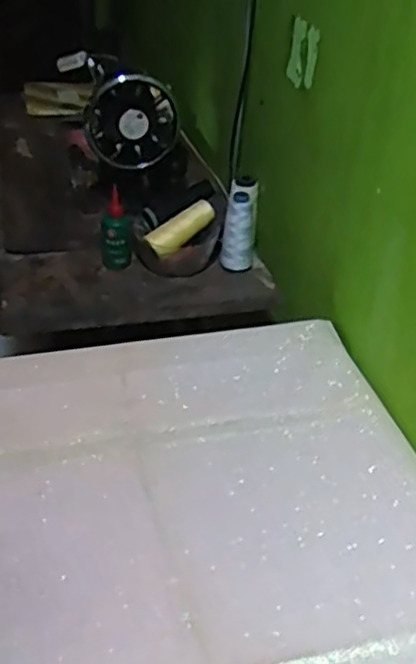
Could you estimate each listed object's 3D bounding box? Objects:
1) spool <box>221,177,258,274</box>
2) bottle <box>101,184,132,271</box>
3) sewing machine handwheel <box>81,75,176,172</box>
[{"bbox_3d":[0.044,-0.150,1.018,0.047,0.129,0.052,7,37,5],"label":"spool"},{"bbox_3d":[-0.130,-0.143,0.993,0.042,0.110,0.040,-2,37,-7],"label":"bottle"},{"bbox_3d":[-0.111,-0.300,1.021,0.134,0.129,0.058,-2,37,-7],"label":"sewing machine handwheel"}]

